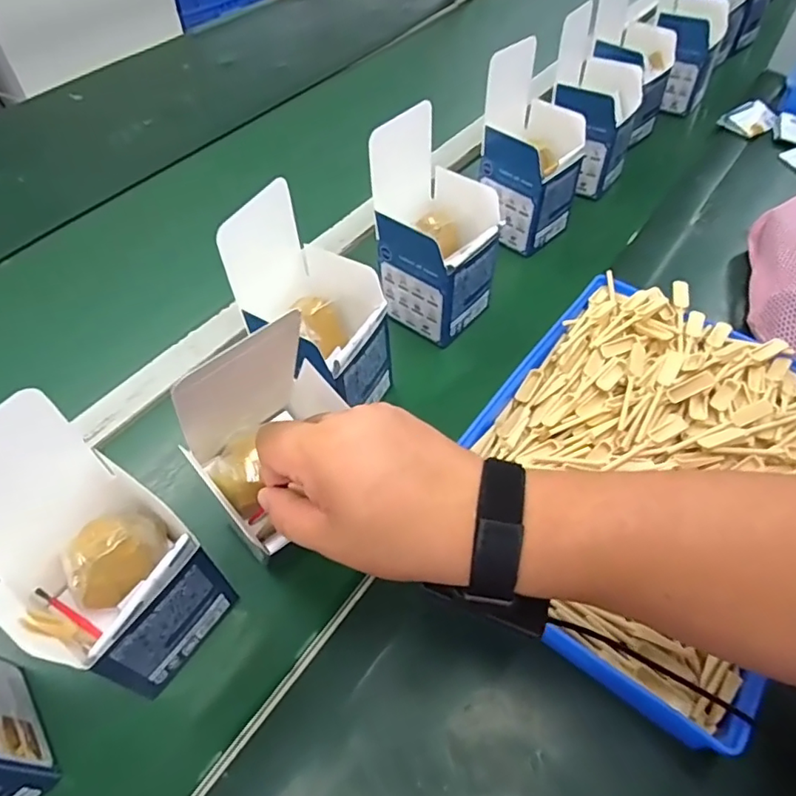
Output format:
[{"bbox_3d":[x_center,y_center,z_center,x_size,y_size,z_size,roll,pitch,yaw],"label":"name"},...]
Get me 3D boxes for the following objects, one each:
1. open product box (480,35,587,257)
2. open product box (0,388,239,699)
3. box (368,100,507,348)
[{"bbox_3d":[0.141,-0.256,0.586,0.092,0.166,0.091,37,62,24],"label":"open product box"},{"bbox_3d":[-0.174,0.097,0.324,0.094,0.179,0.099,29,58,20],"label":"open product box"},{"bbox_3d":[0.036,-0.147,0.501,0.091,0.169,0.097,35,61,23],"label":"box"}]

